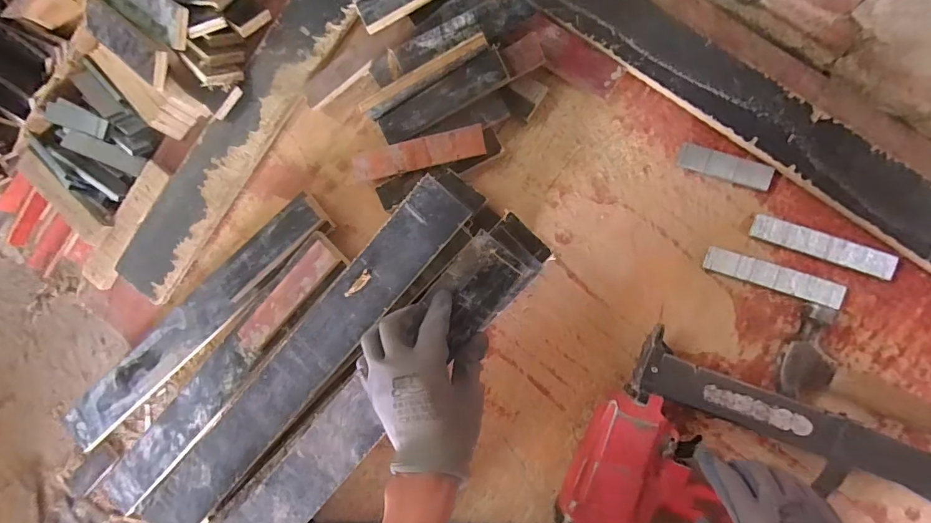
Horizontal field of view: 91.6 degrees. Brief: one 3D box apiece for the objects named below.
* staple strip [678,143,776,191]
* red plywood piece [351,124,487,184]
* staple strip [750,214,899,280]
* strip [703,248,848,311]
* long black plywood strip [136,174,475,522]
[{"bbox_3d":[0.295,-0.108,0.513,0.101,0.006,0.028,18,93,8],"label":"staple strip"},{"bbox_3d":[-0.057,-0.129,0.543,0.159,0.010,0.036,-10,96,10],"label":"red plywood piece"},{"bbox_3d":[0.395,-0.017,0.500,0.145,0.012,0.028,21,94,7],"label":"staple strip"},{"bbox_3d":[0.342,0.017,0.502,0.144,0.014,0.026,19,93,8],"label":"strip"},{"bbox_3d":[-0.180,0.117,0.497,0.065,0.014,0.495,43,94,8],"label":"long black plywood strip"}]

